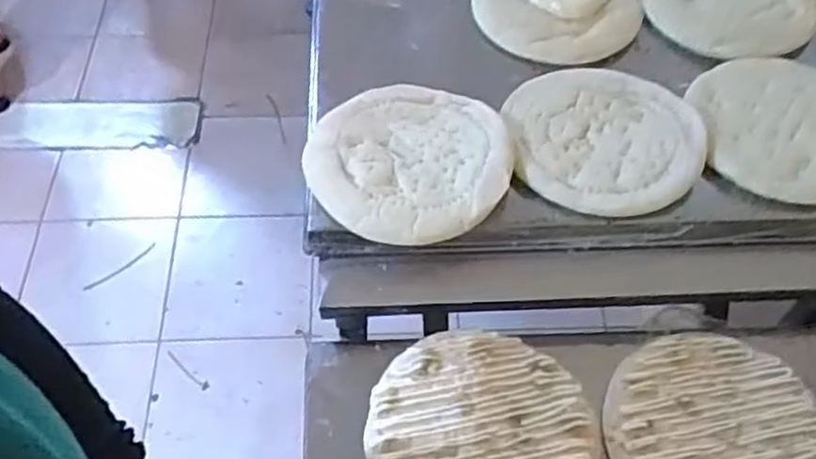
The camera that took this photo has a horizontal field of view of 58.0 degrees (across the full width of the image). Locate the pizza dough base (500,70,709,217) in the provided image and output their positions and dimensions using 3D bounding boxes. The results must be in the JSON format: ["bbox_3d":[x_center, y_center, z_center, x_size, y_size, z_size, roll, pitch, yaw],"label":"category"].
[{"bbox_3d":[0.202,-0.098,0.763,0.196,0.025,0.195,1,56,-1],"label":"pizza dough base"}]

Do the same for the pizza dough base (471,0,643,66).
[{"bbox_3d":[0.190,-0.289,0.912,0.196,0.033,0.223,25,59,15],"label":"pizza dough base"}]

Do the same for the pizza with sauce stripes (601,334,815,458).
[{"bbox_3d":[0.275,0.183,0.648,0.192,0.019,0.187,1,56,-1],"label":"pizza with sauce stripes"}]

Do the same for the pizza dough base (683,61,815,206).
[{"bbox_3d":[0.405,-0.112,0.776,0.193,0.030,0.191,1,56,-1],"label":"pizza dough base"}]

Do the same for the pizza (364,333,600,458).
[{"bbox_3d":[0.064,0.183,0.642,0.194,0.019,0.191,1,56,-1],"label":"pizza"}]

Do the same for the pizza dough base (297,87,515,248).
[{"bbox_3d":[-0.002,-0.074,0.727,0.195,0.032,0.195,-16,57,-12],"label":"pizza dough base"}]

